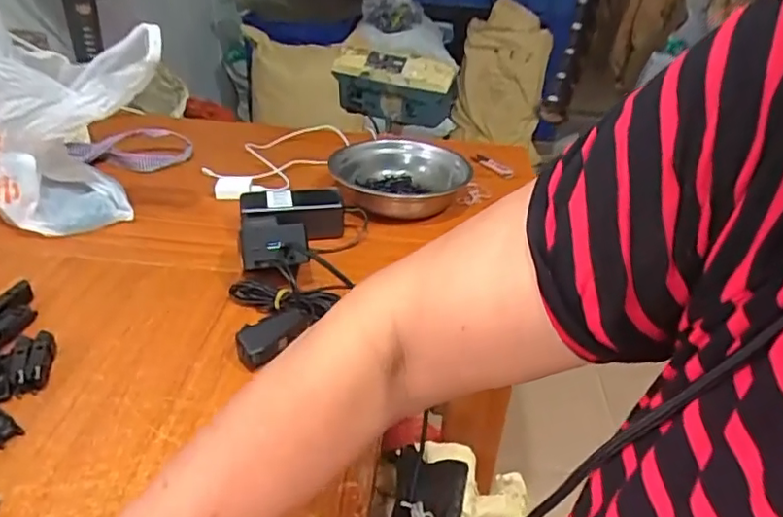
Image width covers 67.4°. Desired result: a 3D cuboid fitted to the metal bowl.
[{"bbox_3d":[0.013,-0.110,0.831,0.183,0.061,0.181,3,31,-2],"label":"metal bowl"}]

